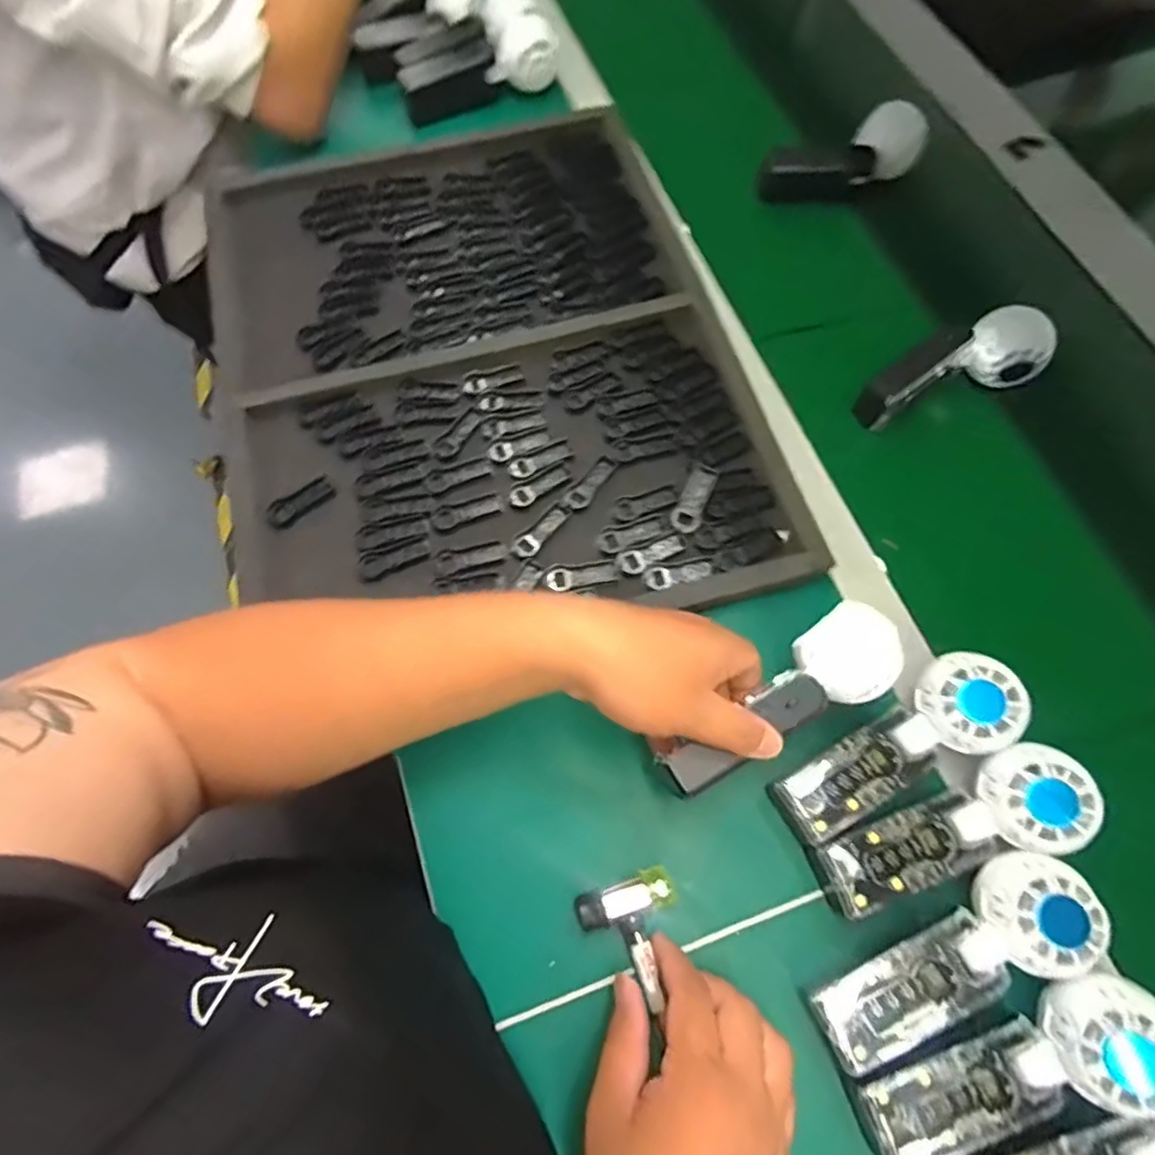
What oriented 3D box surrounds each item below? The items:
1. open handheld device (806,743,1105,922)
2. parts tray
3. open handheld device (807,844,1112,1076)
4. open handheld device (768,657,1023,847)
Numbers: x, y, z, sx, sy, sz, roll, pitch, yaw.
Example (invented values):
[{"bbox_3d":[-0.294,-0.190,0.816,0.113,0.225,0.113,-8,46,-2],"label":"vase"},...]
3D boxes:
[{"bbox_3d":[0.230,0.159,0.389,0.164,0.029,0.055,-25,67,4],"label":"open handheld device"},{"bbox_3d":[-0.086,-0.202,0.559,0.428,0.028,0.551,-14,66,-6],"label":"parts tray"},{"bbox_3d":[0.217,0.222,0.361,0.166,0.029,0.053,-33,69,2],"label":"open handheld device"},{"bbox_3d":[0.207,0.112,0.407,0.164,0.026,0.058,-33,69,2],"label":"open handheld device"}]

